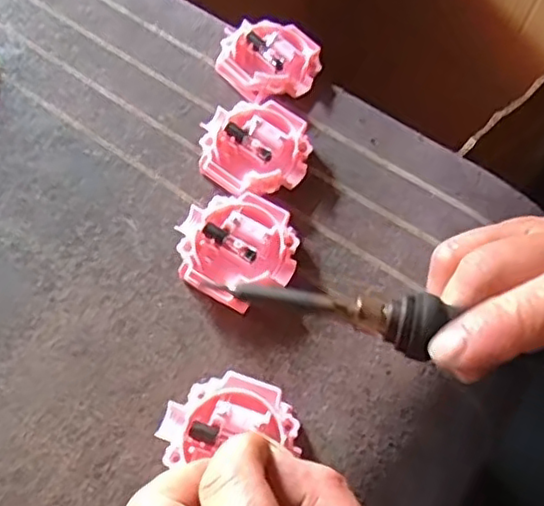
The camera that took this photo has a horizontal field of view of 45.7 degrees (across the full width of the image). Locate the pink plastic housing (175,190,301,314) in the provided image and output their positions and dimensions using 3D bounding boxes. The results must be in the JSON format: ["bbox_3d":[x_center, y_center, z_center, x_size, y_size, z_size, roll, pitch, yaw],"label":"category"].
[{"bbox_3d":[-0.016,-0.002,0.297,0.054,0.015,0.052,25,67,11],"label":"pink plastic housing"}]

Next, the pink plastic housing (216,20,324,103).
[{"bbox_3d":[-0.002,-0.103,0.347,0.053,0.014,0.049,0,65,-1],"label":"pink plastic housing"}]

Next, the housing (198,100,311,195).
[{"bbox_3d":[-0.009,-0.050,0.321,0.051,0.016,0.050,0,65,-1],"label":"housing"}]

